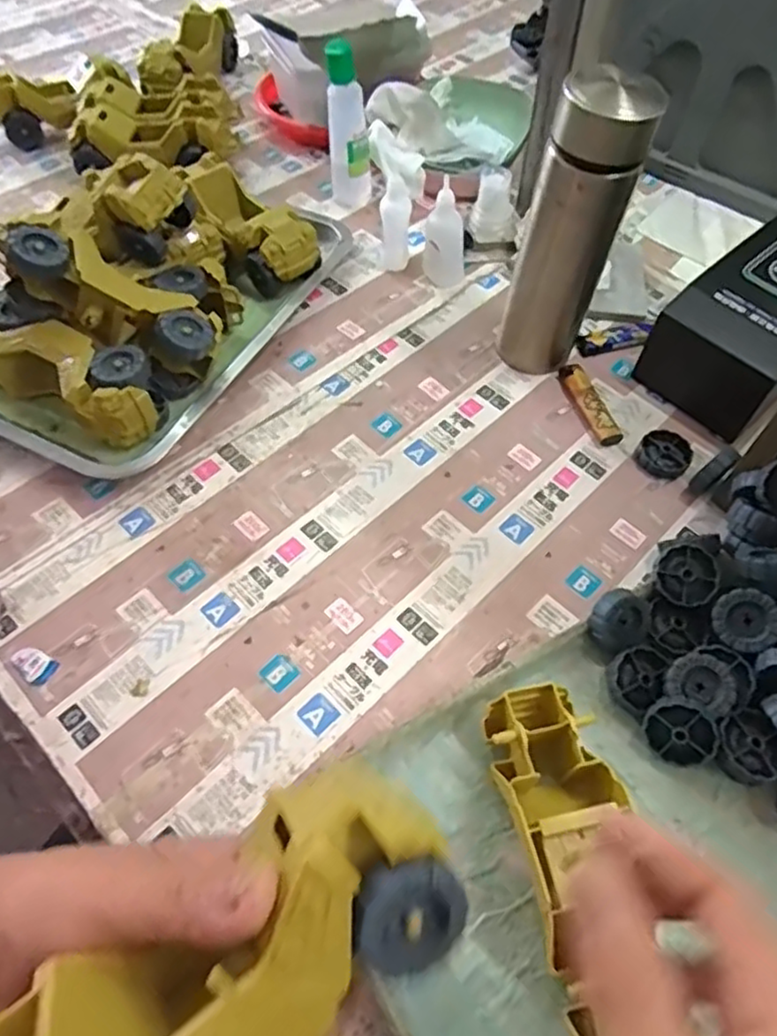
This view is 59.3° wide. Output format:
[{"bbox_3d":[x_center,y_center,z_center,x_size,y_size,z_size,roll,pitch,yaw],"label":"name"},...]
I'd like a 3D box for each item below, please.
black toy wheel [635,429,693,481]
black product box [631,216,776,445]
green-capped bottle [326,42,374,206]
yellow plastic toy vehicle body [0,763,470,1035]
[{"bbox_3d":[0.211,-0.049,0.522,0.039,0.011,0.037,0,57,0],"label":"black toy wheel"},{"bbox_3d":[0.294,-0.154,0.545,0.165,0.080,0.096,-37,64,-21],"label":"black product box"},{"bbox_3d":[-0.037,-0.370,0.655,0.038,0.149,0.028,-2,57,-1],"label":"green-capped bottle"},{"bbox_3d":[-0.057,0.143,0.210,0.164,0.048,0.067,-33,63,-12],"label":"yellow plastic toy vehicle body"}]

